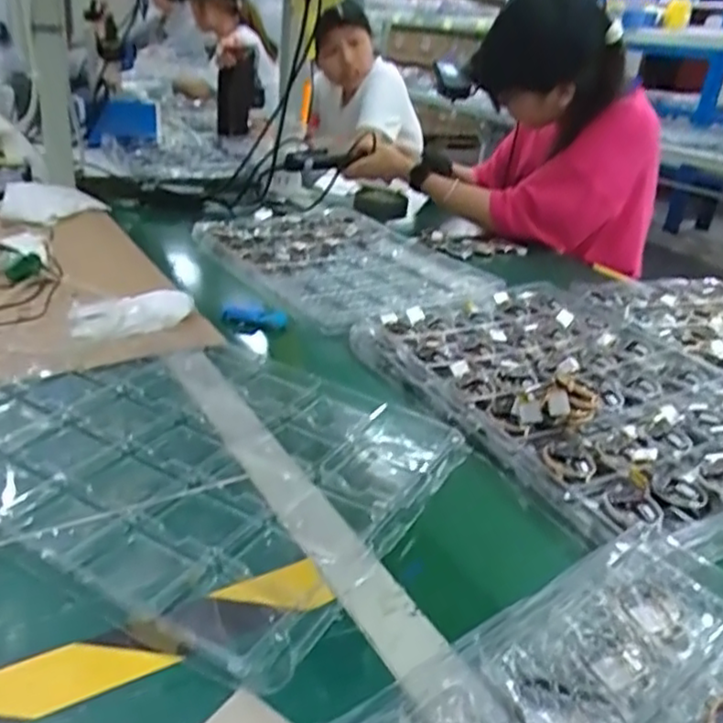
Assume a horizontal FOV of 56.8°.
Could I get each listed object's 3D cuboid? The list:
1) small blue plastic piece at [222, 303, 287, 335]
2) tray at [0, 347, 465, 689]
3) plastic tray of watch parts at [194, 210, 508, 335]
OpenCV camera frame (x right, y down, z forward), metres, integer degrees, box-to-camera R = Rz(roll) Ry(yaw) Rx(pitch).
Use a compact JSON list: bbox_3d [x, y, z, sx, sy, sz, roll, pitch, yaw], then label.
[{"bbox_3d":[-0.130,-0.054,0.818,0.074,0.036,0.025,0,27,-13],"label":"small blue plastic piece"},{"bbox_3d":[-0.154,0.061,0.562,0.414,0.020,0.299,19,29,24],"label":"tray"},{"bbox_3d":[-0.025,-0.154,1.032,0.328,0.039,0.460,-14,31,-28],"label":"plastic tray of watch parts"}]

